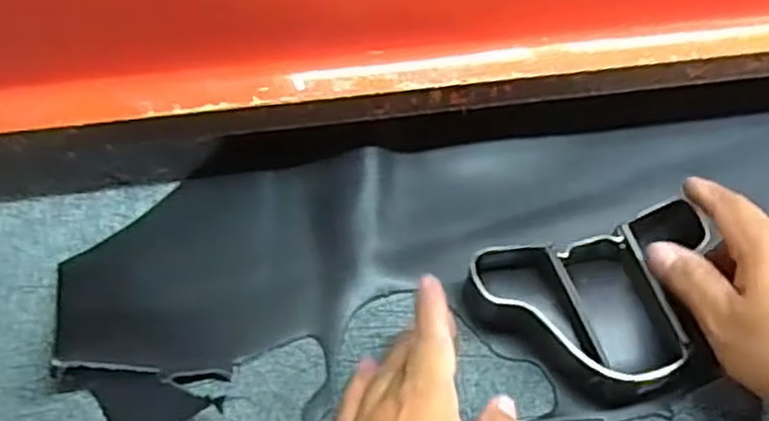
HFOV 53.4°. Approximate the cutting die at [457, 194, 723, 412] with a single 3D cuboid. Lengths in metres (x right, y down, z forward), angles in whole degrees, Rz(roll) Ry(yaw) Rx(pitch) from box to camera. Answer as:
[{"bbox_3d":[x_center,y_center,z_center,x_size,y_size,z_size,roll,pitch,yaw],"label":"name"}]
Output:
[{"bbox_3d":[0.122,0.057,0.417,0.133,0.038,0.097,-14,60,-10],"label":"cutting die"}]

